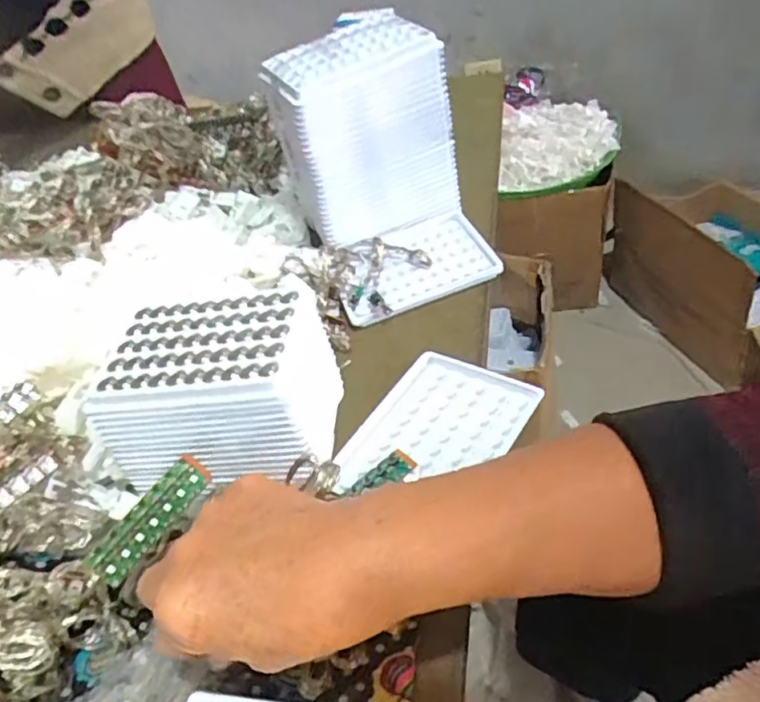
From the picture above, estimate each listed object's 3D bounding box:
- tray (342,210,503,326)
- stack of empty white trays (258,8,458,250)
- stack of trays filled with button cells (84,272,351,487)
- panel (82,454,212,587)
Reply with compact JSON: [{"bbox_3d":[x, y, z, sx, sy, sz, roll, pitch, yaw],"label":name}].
[{"bbox_3d":[0.027,-0.076,0.539,0.130,0.011,0.095,-23,44,-8],"label":"tray"},{"bbox_3d":[-0.013,-0.185,0.558,0.136,0.153,0.095,-25,44,-11],"label":"stack of empty white trays"},{"bbox_3d":[-0.100,0.026,0.412,0.144,0.076,0.110,-9,47,7],"label":"stack of trays filled with button cells"},{"bbox_3d":[-0.121,0.089,0.341,0.022,0.004,0.073,46,60,-11],"label":"panel"}]

